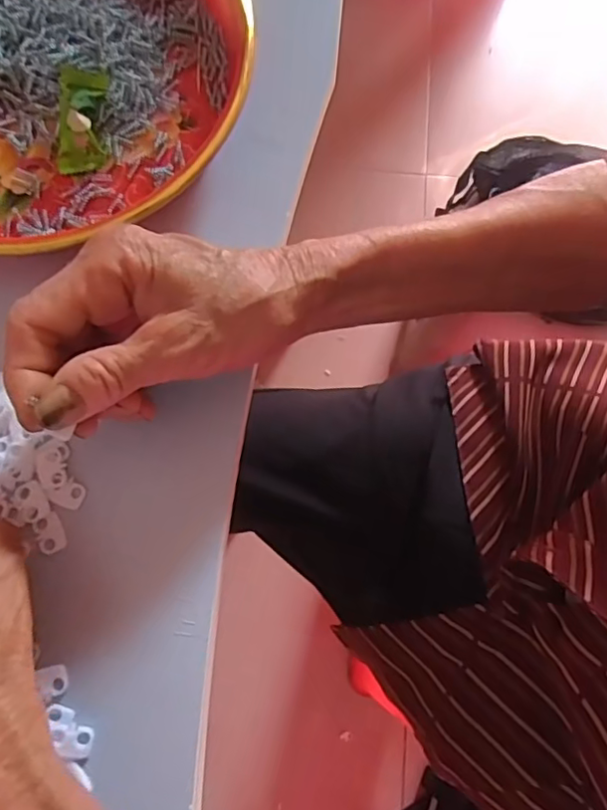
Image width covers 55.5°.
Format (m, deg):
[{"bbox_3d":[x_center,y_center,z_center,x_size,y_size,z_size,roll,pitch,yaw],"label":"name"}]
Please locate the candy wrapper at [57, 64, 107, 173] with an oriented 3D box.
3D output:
[{"bbox_3d":[-0.112,-0.146,0.291,0.024,0.016,0.053,4,91,0],"label":"candy wrapper"}]

